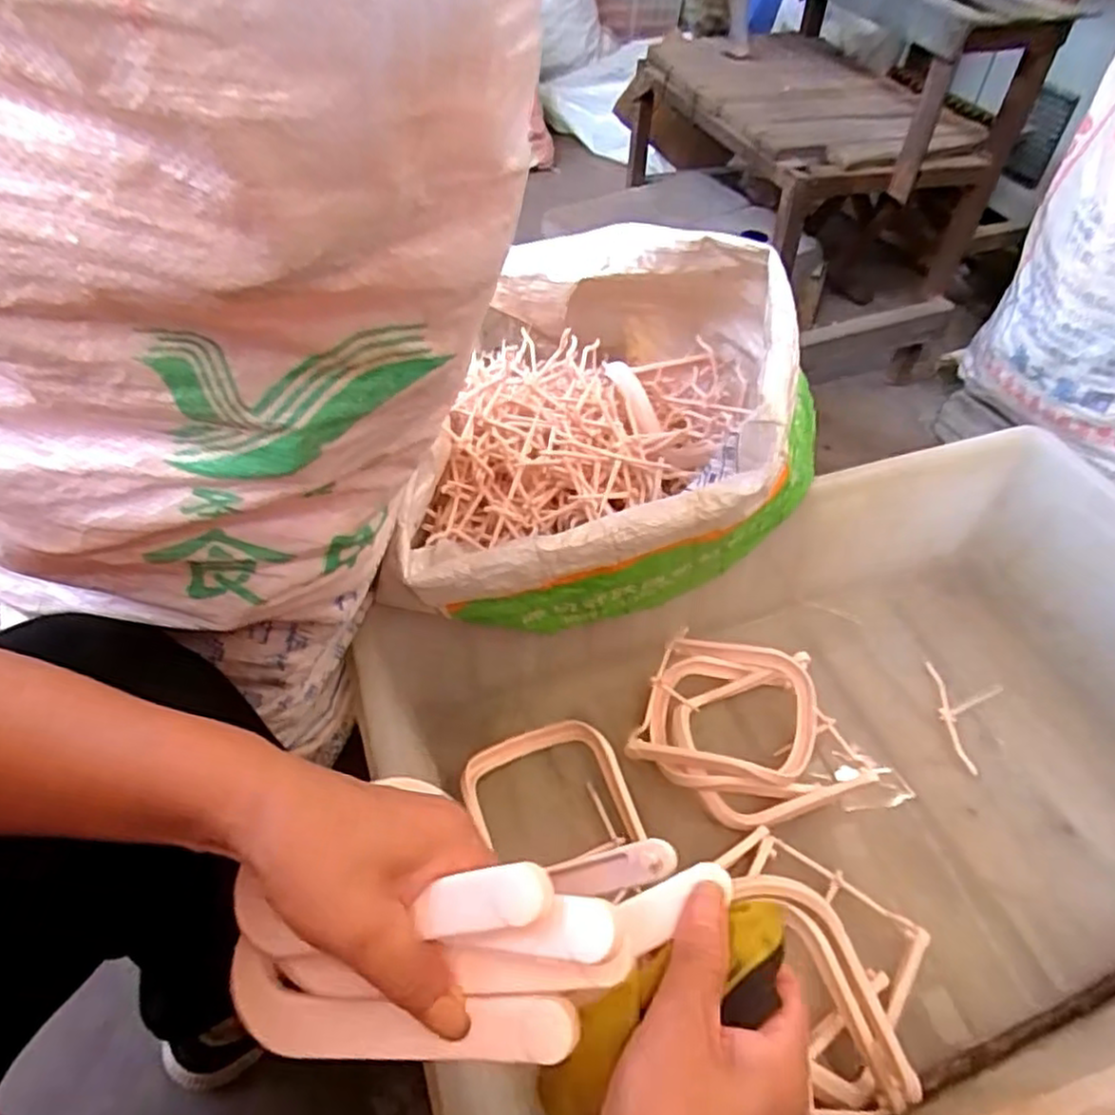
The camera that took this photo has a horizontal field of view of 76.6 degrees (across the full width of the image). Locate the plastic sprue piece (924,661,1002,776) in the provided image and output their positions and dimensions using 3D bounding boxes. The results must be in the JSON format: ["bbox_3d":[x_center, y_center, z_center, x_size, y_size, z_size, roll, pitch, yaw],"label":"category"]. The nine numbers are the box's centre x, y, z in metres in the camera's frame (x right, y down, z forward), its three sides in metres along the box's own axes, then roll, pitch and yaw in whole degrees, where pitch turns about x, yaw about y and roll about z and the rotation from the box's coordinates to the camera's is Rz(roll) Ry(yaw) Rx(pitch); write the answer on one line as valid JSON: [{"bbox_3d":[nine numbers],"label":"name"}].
[{"bbox_3d":[0.483,0.177,0.829,0.057,0.050,0.148,2,49,1],"label":"plastic sprue piece"}]

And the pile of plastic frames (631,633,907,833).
[{"bbox_3d":[0.226,0.202,0.817,0.264,0.074,0.209,12,50,10],"label":"pile of plastic frames"}]

